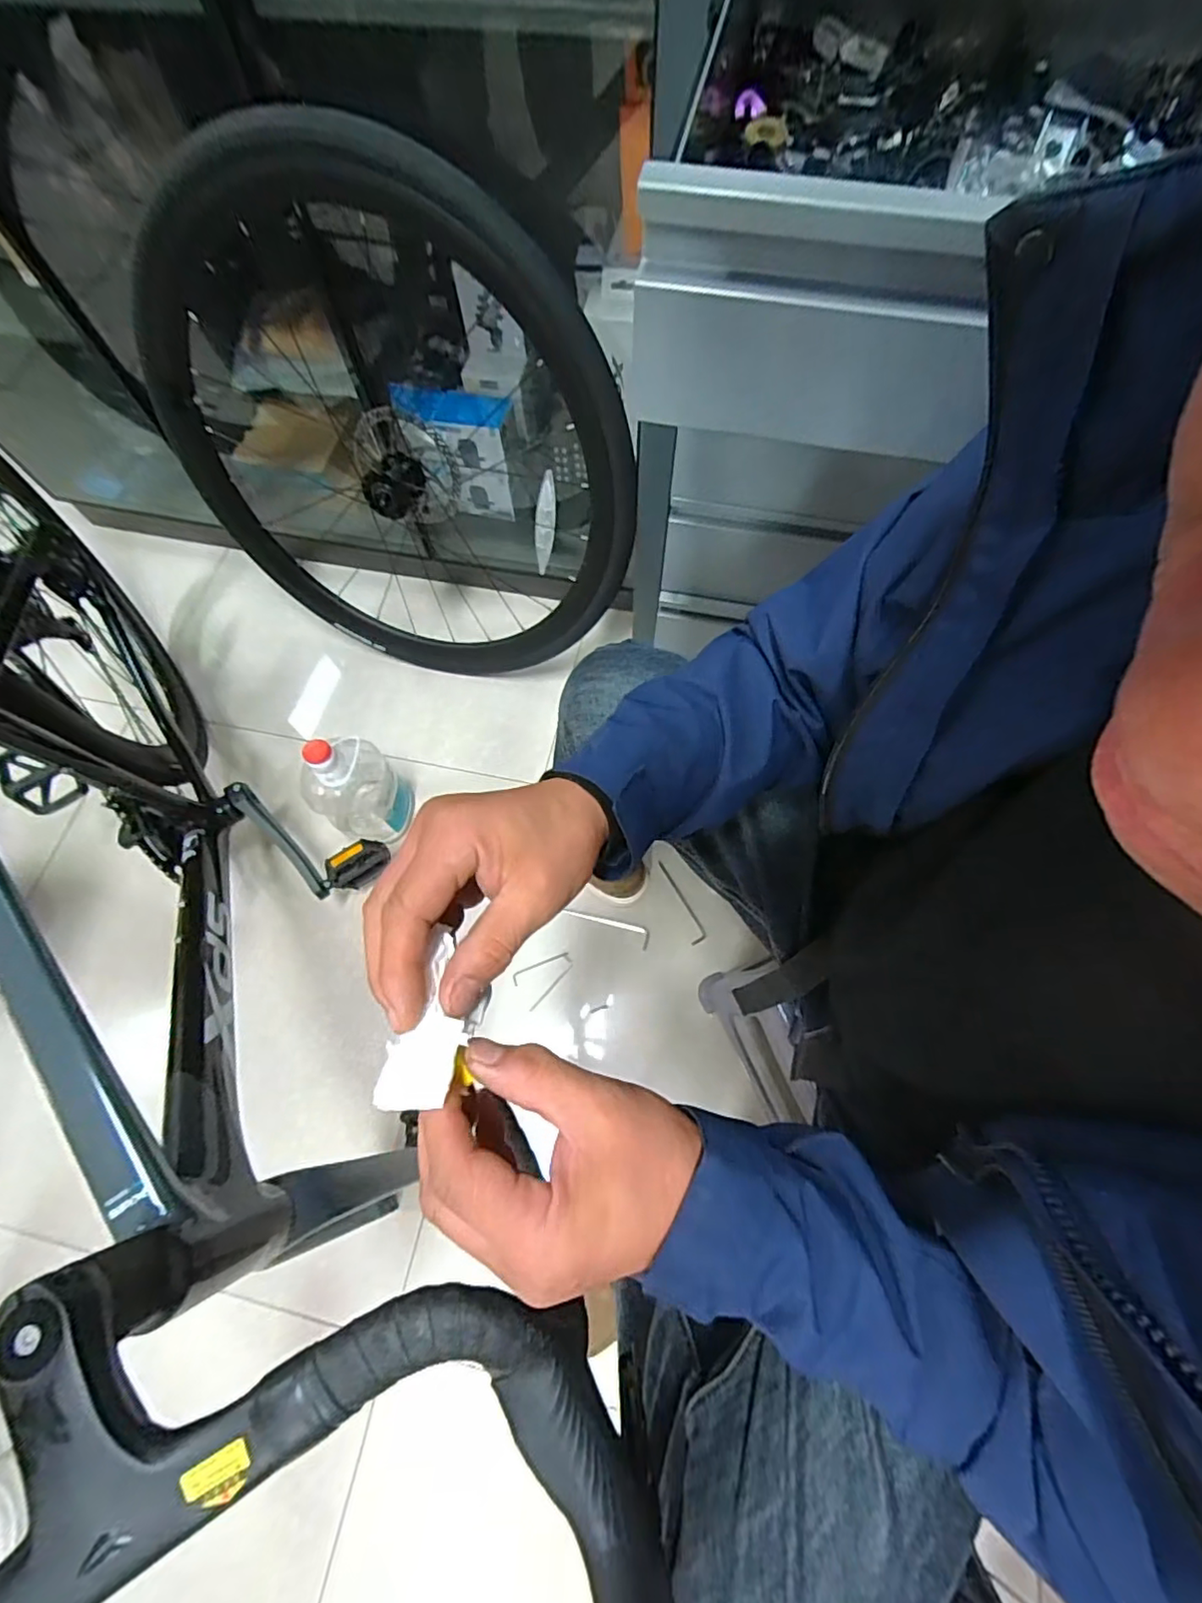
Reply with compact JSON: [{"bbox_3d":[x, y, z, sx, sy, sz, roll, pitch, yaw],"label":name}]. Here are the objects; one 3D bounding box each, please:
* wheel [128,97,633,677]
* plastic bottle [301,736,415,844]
[{"bbox_3d":[-0.287,-0.443,0.834,0.658,0.678,0.176,5,69,3],"label":"wheel"},{"bbox_3d":[-0.371,-0.019,0.894,0.116,0.234,0.114,0,68,1],"label":"plastic bottle"}]

